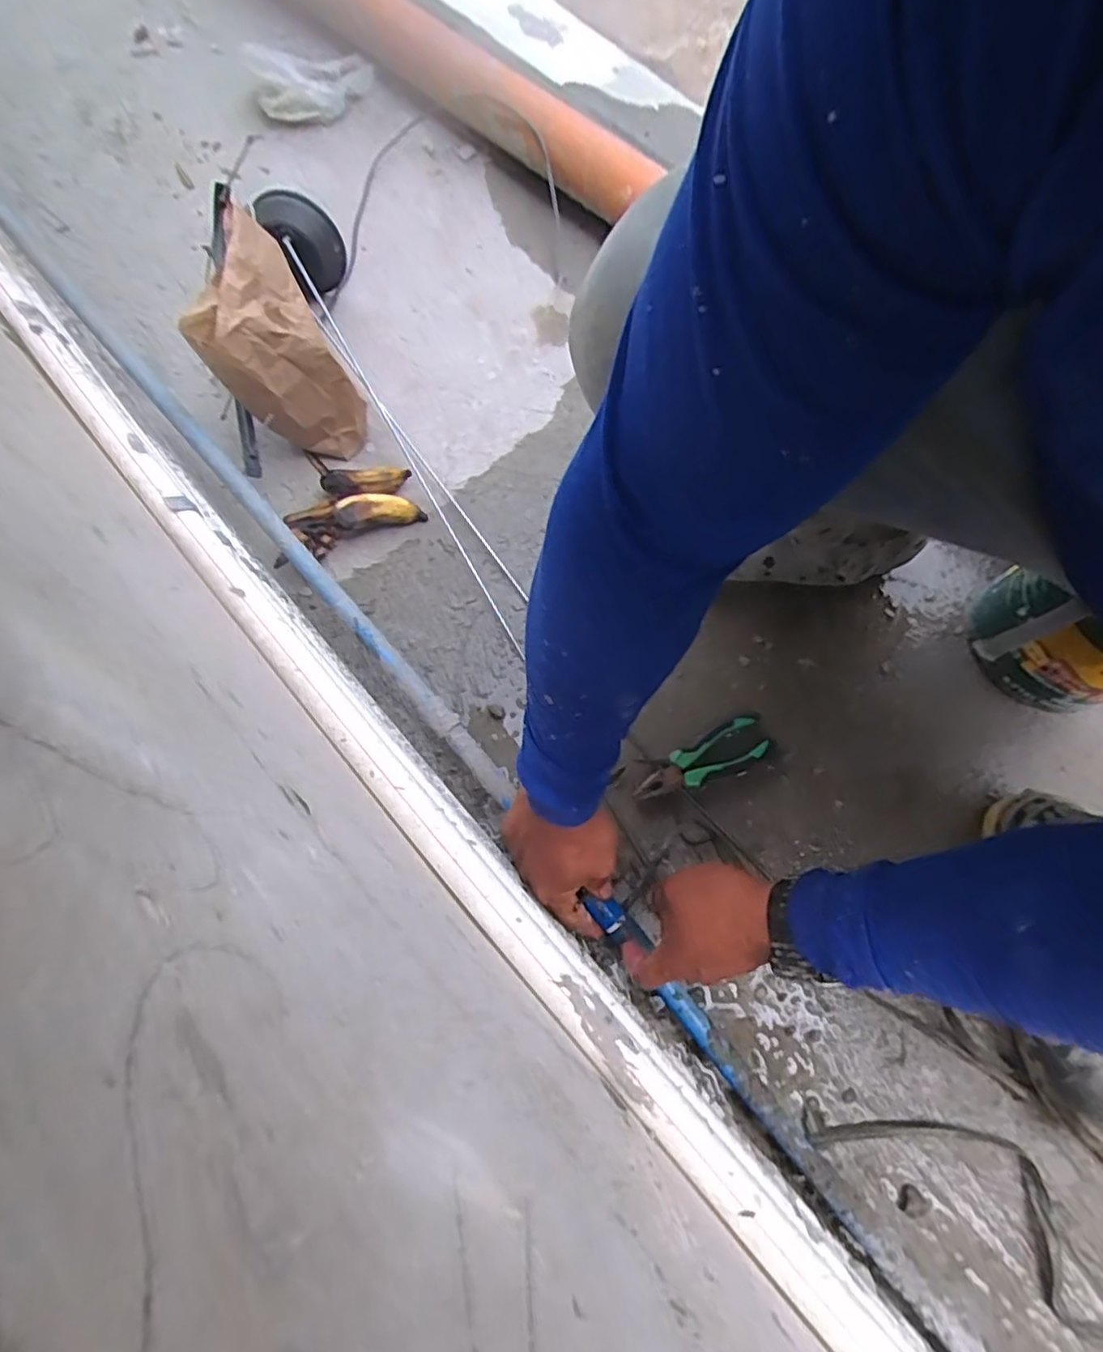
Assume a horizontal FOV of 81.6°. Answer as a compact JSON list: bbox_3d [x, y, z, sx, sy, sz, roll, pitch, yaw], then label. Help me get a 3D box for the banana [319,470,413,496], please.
[{"bbox_3d":[-0.214,-0.224,0.744,0.099,0.021,0.029,-11,71,-20],"label":"banana"}]

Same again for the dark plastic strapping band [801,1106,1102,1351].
[{"bbox_3d":[0.413,0.457,0.549,0.370,0.015,0.126,32,74,10],"label":"dark plastic strapping band"}]

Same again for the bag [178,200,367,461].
[{"bbox_3d":[-0.282,-0.319,0.666,0.073,0.228,0.128,43,76,13],"label":"bag"}]

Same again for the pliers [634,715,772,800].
[{"bbox_3d":[0.155,0.088,0.658,0.148,0.014,0.047,-24,73,-8],"label":"pliers"}]

